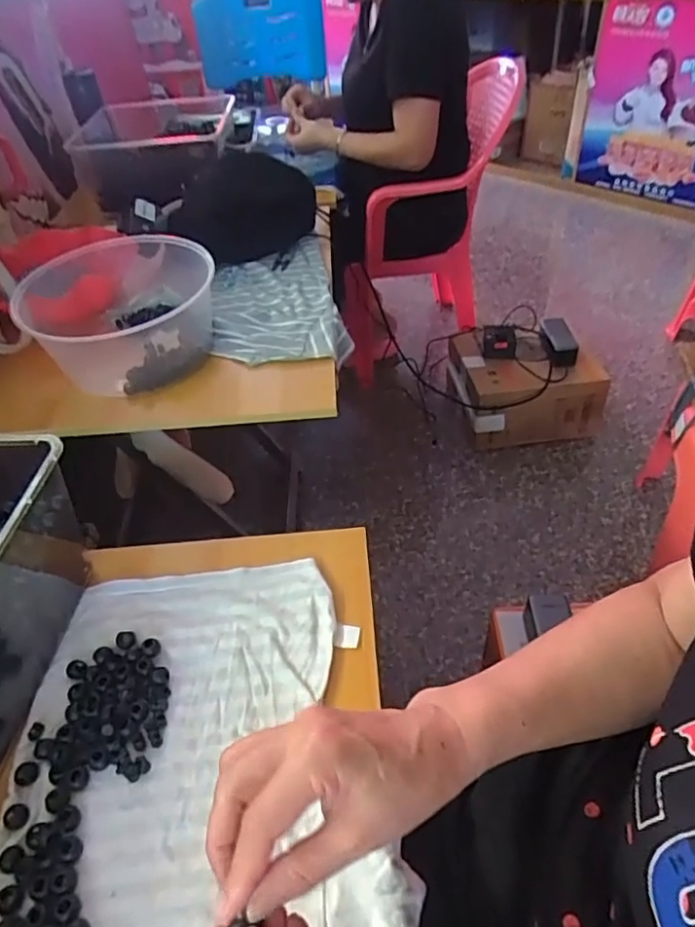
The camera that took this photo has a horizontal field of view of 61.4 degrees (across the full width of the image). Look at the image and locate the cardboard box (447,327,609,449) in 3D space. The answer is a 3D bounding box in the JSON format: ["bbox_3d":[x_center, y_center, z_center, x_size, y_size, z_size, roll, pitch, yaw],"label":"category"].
[{"bbox_3d":[0.408,-0.173,1.364,0.316,0.170,0.240,-4,43,1],"label":"cardboard box"}]

